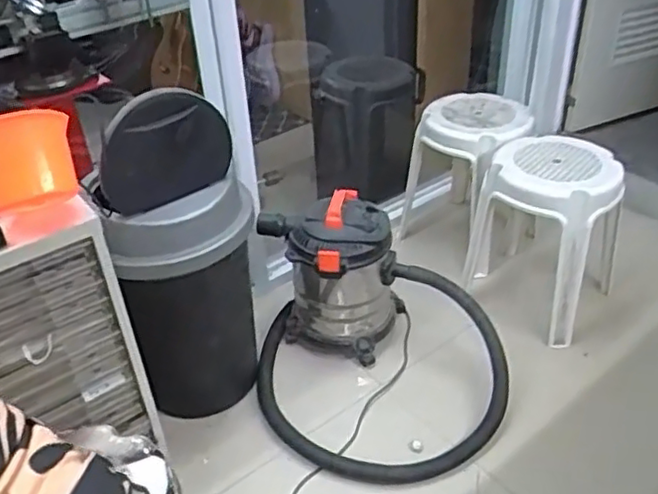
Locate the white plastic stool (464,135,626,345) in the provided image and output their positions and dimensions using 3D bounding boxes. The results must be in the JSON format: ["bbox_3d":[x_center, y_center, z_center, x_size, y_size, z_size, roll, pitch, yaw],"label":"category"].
[{"bbox_3d":[0.576,-0.052,1.784,0.383,0.451,0.314,27,46,36],"label":"white plastic stool"}]

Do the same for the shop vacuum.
[{"bbox_3d":[0.103,0.175,1.580,0.593,0.396,0.648,-9,36,-7],"label":"shop vacuum"}]

